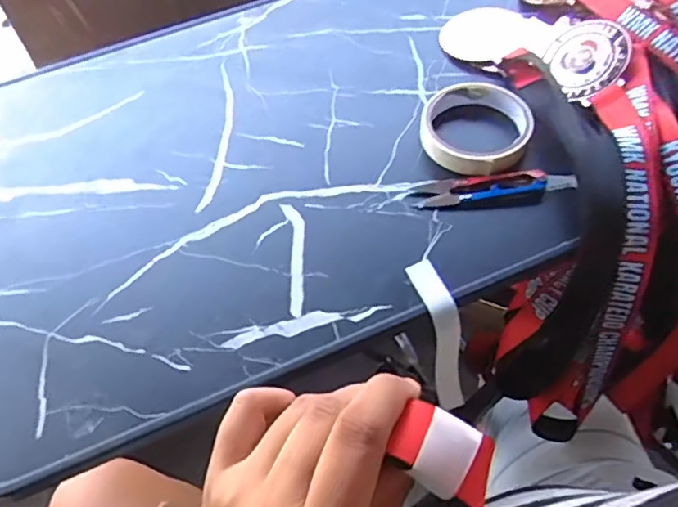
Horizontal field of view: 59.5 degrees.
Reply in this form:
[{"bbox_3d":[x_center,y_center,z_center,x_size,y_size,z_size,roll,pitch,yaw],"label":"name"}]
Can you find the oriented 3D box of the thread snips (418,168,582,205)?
[{"bbox_3d":[0.123,-0.050,0.461,0.120,0.019,0.023,-2,60,-2],"label":"thread snips"}]

